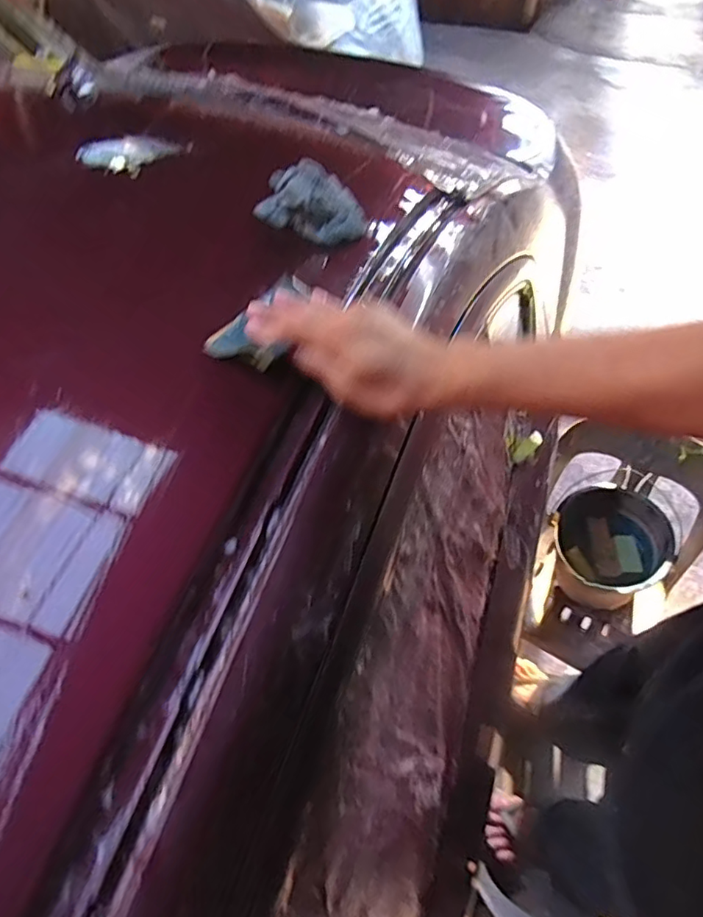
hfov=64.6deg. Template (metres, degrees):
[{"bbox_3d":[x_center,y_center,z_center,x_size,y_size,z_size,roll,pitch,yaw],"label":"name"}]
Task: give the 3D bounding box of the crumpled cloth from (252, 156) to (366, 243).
[{"bbox_3d":[-0.046,-0.276,0.584,0.125,0.048,0.077,21,61,13],"label":"crumpled cloth"}]

